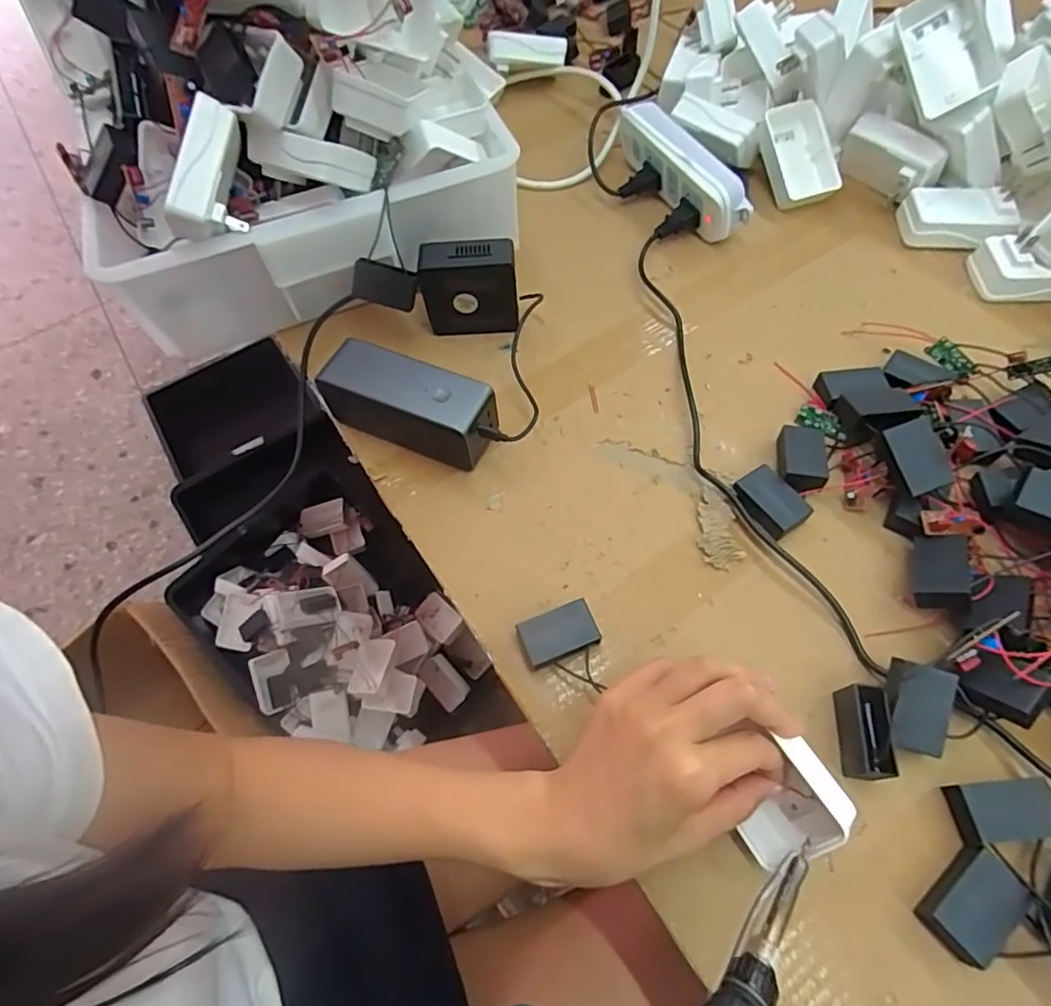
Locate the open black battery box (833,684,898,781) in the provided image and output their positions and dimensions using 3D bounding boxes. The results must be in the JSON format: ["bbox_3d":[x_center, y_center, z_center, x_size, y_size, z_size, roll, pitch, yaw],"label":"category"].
[{"bbox_3d":[0.194,0.132,0.333,0.015,0.032,0.049,5,62,7],"label":"open black battery box"}]

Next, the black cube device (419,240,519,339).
[{"bbox_3d":[-0.045,-0.177,0.481,0.075,0.070,0.031,-3,62,2],"label":"black cube device"}]

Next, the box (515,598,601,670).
[{"bbox_3d":[0.021,0.085,0.372,0.047,0.019,0.030,-21,62,-7],"label":"box"}]

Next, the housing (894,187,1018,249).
[{"bbox_3d":[0.393,-0.259,0.530,0.083,0.035,0.059,5,62,7],"label":"housing"}]

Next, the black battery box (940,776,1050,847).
[{"bbox_3d":[0.260,0.168,0.316,0.054,0.016,0.029,-7,62,1],"label":"black battery box"}]

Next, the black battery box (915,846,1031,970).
[{"bbox_3d":[0.231,0.207,0.297,0.049,0.015,0.033,-41,66,-16],"label":"black battery box"}]

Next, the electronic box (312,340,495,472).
[{"bbox_3d":[-0.086,-0.073,0.444,0.127,0.058,0.045,19,65,14],"label":"electronic box"}]

